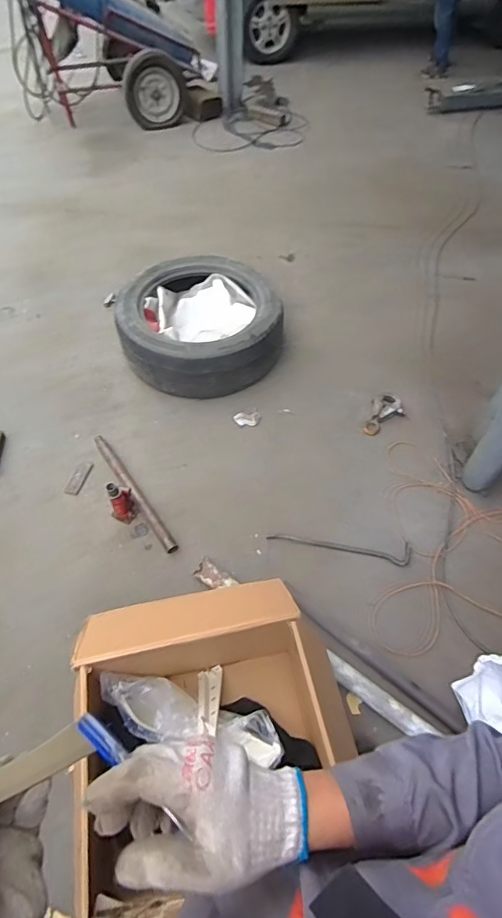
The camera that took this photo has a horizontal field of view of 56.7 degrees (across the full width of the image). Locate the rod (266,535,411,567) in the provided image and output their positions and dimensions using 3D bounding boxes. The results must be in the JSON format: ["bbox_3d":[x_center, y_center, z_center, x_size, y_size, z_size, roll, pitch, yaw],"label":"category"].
[{"bbox_3d":[0.299,0.286,1.588,0.478,0.015,0.080,10,55,6],"label":"rod"}]

